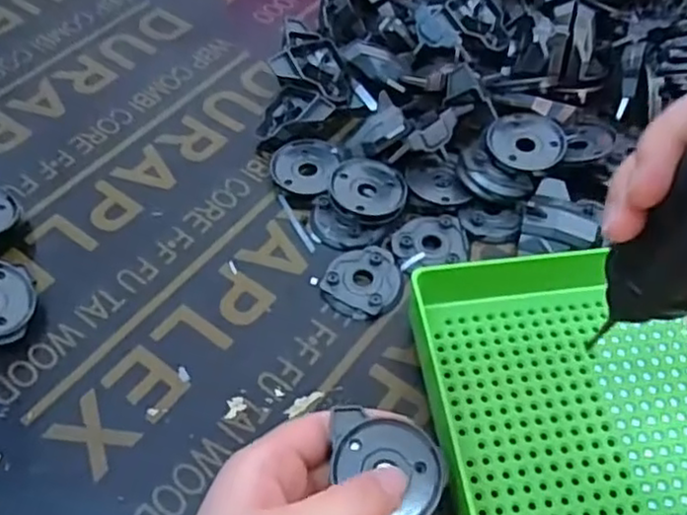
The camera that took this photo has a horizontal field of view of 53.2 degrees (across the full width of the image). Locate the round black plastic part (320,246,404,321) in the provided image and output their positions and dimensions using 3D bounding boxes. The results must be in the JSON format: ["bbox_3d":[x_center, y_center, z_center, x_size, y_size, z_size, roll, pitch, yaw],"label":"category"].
[{"bbox_3d":[0.010,0.013,0.359,0.041,0.004,0.041,0,54,0],"label":"round black plastic part"}]

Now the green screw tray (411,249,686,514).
[{"bbox_3d":[0.161,0.058,0.311,0.242,0.030,0.163,-6,54,-5],"label":"green screw tray"}]

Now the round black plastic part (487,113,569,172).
[{"bbox_3d":[0.105,-0.066,0.392,0.043,0.009,0.037,7,54,4],"label":"round black plastic part"}]

